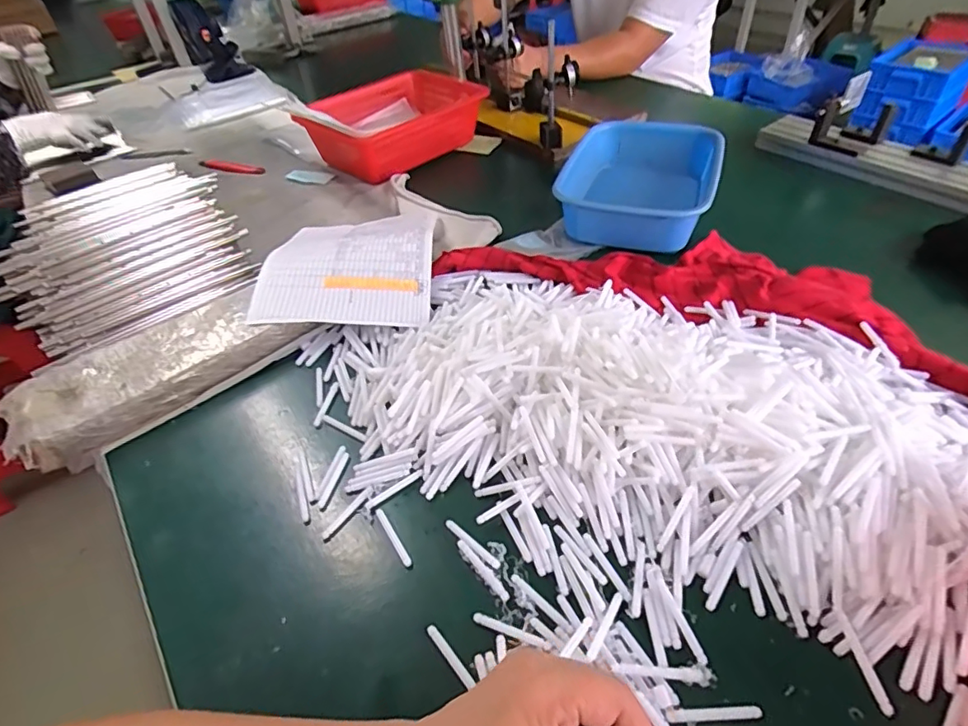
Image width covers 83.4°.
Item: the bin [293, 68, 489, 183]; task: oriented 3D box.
[{"bbox_3d":[-0.167,-0.451,1.037,0.227,0.101,0.354,31,54,32],"label":"bin"}]

